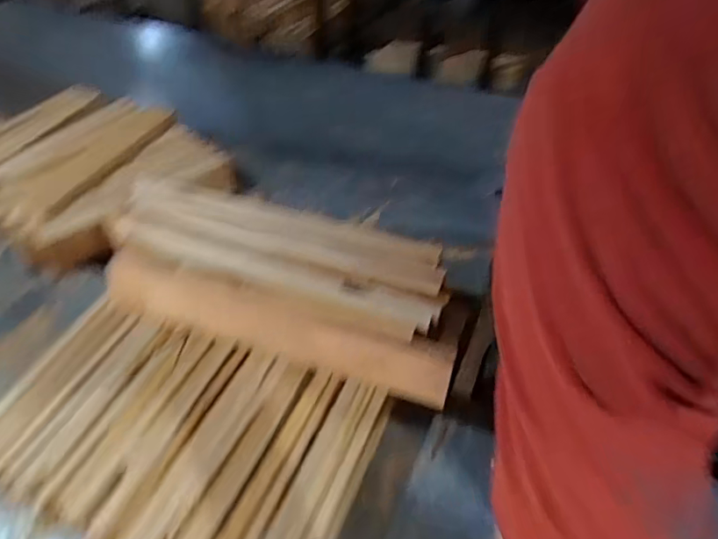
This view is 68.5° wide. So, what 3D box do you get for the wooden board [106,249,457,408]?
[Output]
[{"bbox_3d":[-0.119,0.068,0.664,0.467,0.074,0.018,15,1,13],"label":"wooden board"}]

